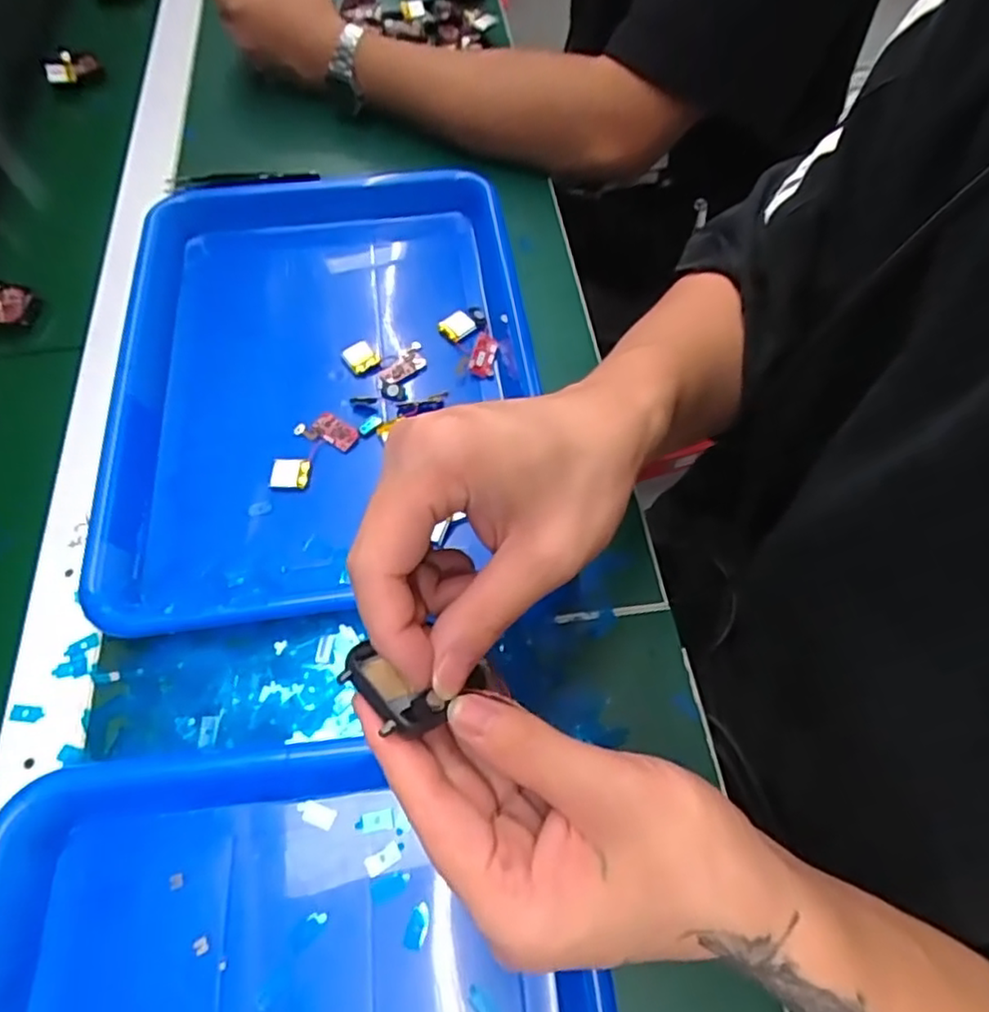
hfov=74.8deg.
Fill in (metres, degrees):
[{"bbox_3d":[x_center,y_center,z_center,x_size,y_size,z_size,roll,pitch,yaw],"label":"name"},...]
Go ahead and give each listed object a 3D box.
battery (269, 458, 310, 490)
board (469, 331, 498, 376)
[{"bbox_3d":[-0.119,-0.019,0.377,0.022,0.007,0.018,3,61,0],"label":"battery"},{"bbox_3d":[-0.007,-0.102,0.429,0.015,0.008,0.030,12,61,5],"label":"board"}]

